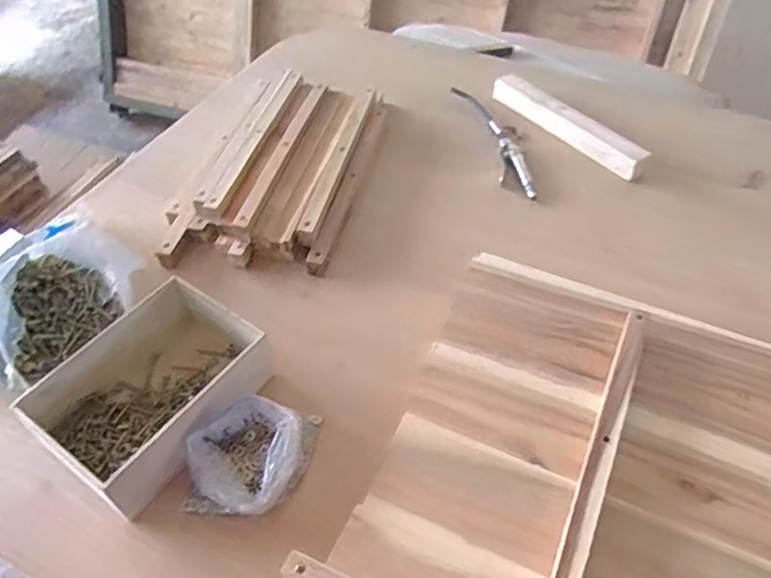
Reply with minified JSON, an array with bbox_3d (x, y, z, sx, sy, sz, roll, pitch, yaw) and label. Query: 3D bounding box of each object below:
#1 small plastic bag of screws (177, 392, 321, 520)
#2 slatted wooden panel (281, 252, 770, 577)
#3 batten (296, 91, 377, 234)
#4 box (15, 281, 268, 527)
[{"bbox_3d":[-0.124,0.146,0.539,0.102,0.052,0.111,8,50,8],"label":"small plastic bag of screws"},{"bbox_3d":[0.187,0.149,0.541,0.356,0.032,0.409,22,53,19],"label":"slatted wooden panel"},{"bbox_3d":[-0.057,-0.188,0.820,0.027,0.032,0.330,10,50,10],"label":"batten"},{"bbox_3d":[-0.217,0.098,0.574,0.144,0.069,0.193,27,55,22],"label":"box"}]

